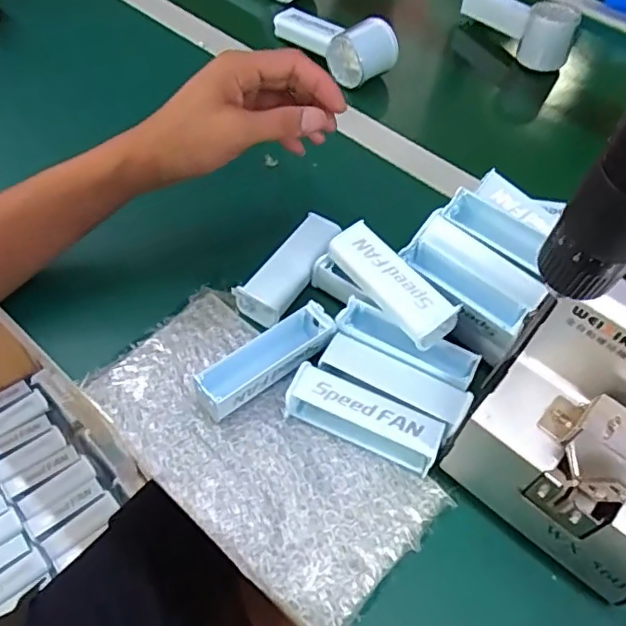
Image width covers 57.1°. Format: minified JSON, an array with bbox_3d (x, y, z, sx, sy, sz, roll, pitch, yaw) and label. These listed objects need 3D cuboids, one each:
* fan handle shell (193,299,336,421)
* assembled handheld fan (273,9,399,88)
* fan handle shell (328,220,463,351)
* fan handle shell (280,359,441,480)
[{"bbox_3d":[-0.032,0.031,0.394,0.098,0.032,0.027,-30,62,-23],"label":"fan handle shell"},{"bbox_3d":[0.025,-0.315,0.648,0.071,0.052,0.145,-35,64,-26],"label":"assembled handheld fan"},{"bbox_3d":[0.054,-0.020,0.409,0.035,0.030,0.100,-30,62,-23],"label":"fan handle shell"},{"bbox_3d":[0.033,0.069,0.378,0.101,0.026,0.029,21,55,10],"label":"fan handle shell"}]

